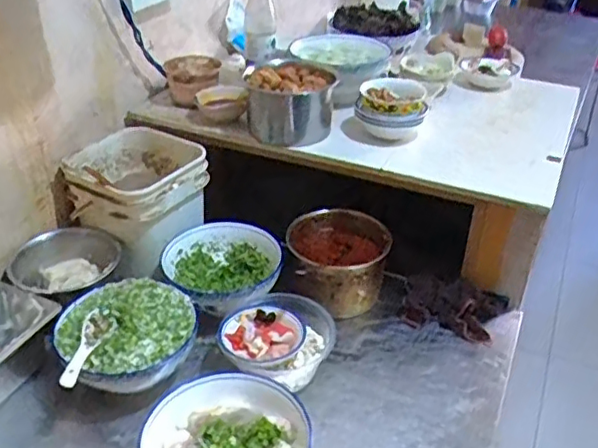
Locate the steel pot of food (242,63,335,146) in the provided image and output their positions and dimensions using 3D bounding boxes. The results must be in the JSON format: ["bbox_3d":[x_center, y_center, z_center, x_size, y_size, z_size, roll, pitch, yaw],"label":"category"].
[{"bbox_3d":[-0.015,-0.218,1.118,0.156,0.113,0.125,2,33,0],"label":"steel pot of food"}]

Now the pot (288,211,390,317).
[{"bbox_3d":[0.065,0.064,1.090,0.171,0.102,0.174,1,33,-1],"label":"pot"}]

